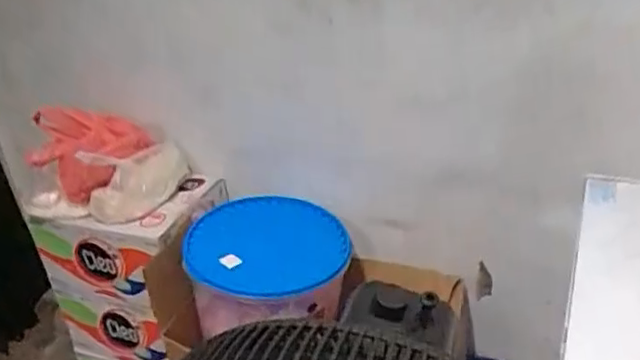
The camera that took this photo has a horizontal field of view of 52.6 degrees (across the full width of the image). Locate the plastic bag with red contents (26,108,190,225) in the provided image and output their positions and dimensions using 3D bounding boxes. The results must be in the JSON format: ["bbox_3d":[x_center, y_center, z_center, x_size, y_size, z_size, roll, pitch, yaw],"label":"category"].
[{"bbox_3d":[-0.463,-0.045,1.359,0.281,0.197,0.206,7,33,24],"label":"plastic bag with red contents"}]

